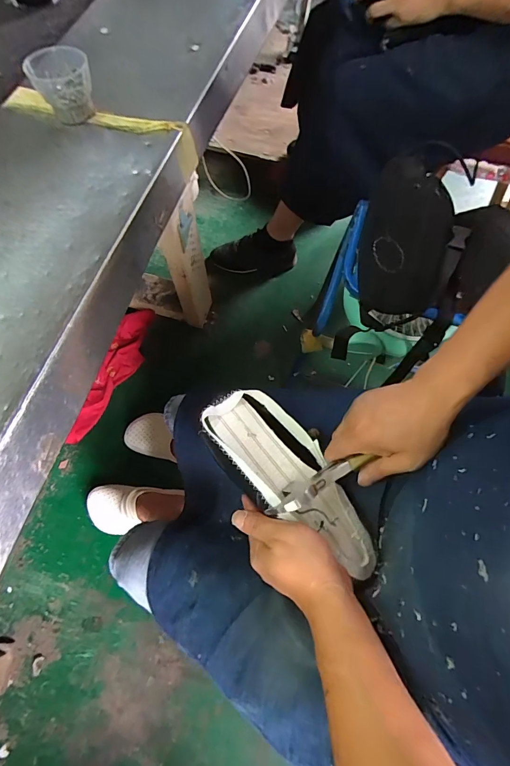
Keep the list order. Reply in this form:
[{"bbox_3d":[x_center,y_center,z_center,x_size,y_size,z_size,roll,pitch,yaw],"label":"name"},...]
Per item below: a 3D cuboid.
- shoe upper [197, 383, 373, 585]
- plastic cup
[{"bbox_3d":[0.044,0.104,0.396,0.087,0.027,0.237,-34,80,-33],"label":"shoe upper"},{"bbox_3d":[-0.211,-0.332,0.413,0.064,0.049,0.065,-26,71,-8],"label":"plastic cup"}]

